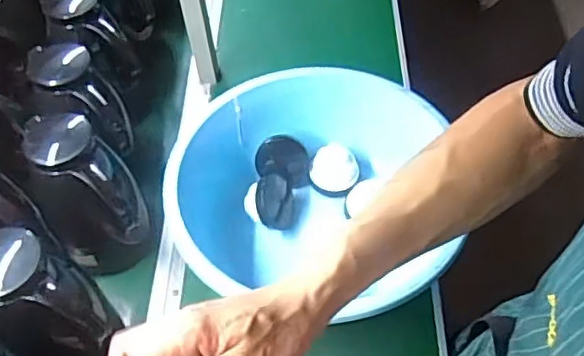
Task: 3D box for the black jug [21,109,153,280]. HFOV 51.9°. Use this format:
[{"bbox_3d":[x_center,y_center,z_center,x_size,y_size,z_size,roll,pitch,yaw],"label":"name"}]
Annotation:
[{"bbox_3d":[-0.257,0.030,0.767,0.106,0.222,0.124,-16,54,-8],"label":"black jug"}]

